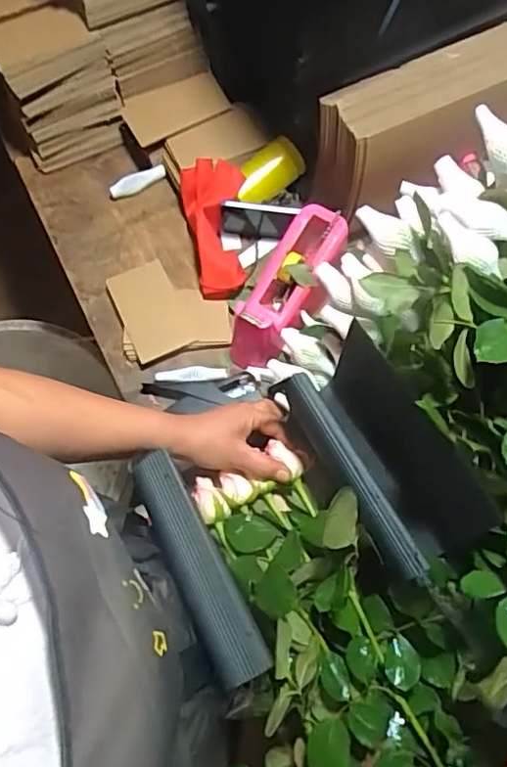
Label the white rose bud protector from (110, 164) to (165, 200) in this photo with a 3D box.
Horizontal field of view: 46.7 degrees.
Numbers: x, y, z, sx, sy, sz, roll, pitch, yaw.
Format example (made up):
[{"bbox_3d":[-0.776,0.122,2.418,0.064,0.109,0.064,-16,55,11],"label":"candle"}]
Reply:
[{"bbox_3d":[-0.175,-0.304,0.888,0.088,0.029,0.025,-23,70,-7],"label":"white rose bud protector"}]

